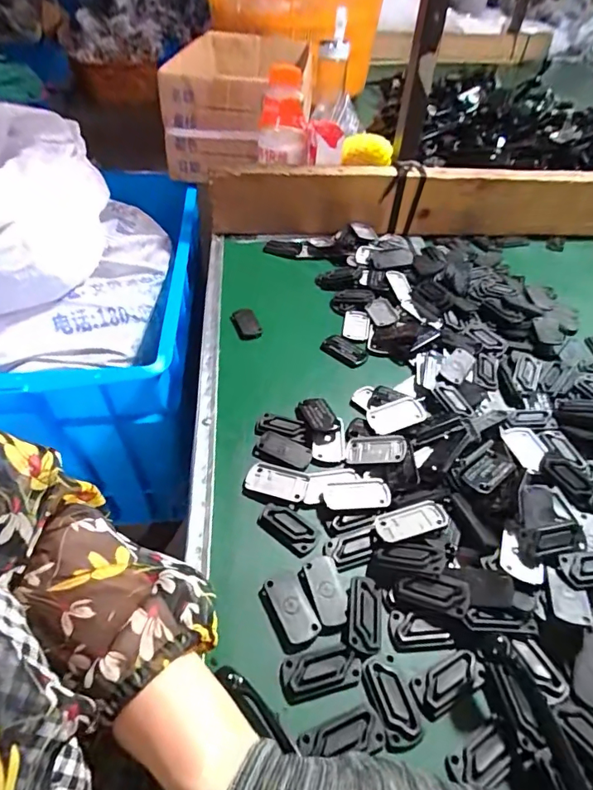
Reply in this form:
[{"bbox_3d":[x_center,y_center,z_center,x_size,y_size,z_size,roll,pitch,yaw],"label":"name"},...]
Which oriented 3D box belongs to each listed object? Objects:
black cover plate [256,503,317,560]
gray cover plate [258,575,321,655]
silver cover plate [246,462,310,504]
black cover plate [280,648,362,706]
[{"bbox_3d":[-0.006,0.102,0.369,0.048,0.005,0.025,33,53,25],"label":"black cover plate"},{"bbox_3d":[-0.004,0.144,0.324,0.030,0.004,0.047,-18,50,-18],"label":"gray cover plate"},{"bbox_3d":[-0.016,0.071,0.394,0.051,0.004,0.028,18,48,14],"label":"silver cover plate"},{"bbox_3d":[0.015,0.172,0.300,0.049,0.004,0.024,-10,48,-12],"label":"black cover plate"}]

